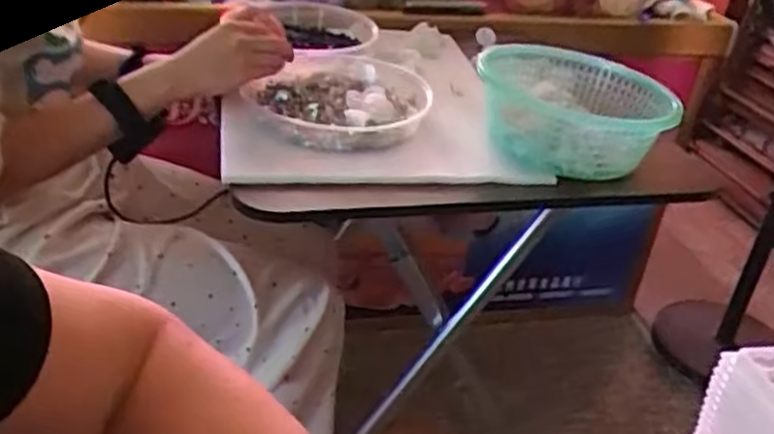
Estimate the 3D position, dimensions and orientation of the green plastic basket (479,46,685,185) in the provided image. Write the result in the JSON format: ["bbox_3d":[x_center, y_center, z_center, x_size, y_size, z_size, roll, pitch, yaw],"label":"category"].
[{"bbox_3d":[0.220,-0.126,0.923,0.223,0.080,0.198,9,31,5],"label":"green plastic basket"}]

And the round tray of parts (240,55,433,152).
[{"bbox_3d":[-0.056,-0.144,0.945,0.209,0.041,0.222,4,32,-2],"label":"round tray of parts"}]

